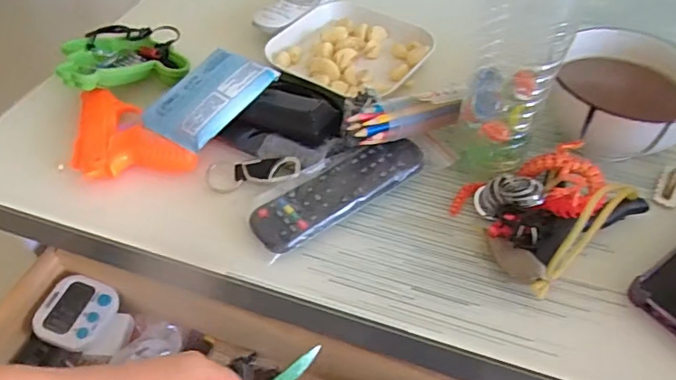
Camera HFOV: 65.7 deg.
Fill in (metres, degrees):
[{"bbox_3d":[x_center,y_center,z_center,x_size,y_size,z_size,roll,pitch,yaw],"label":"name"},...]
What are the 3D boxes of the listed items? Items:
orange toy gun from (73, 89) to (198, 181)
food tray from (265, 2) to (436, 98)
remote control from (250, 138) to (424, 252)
[{"bbox_3d":[-0.175,-0.052,0.454,0.095,0.018,0.097,-8,49,-8],"label":"orange toy gun"},{"bbox_3d":[0.016,-0.147,0.545,0.142,0.023,0.141,29,54,22],"label":"food tray"},{"bbox_3d":[0.001,-0.002,0.410,0.145,0.013,0.048,-29,55,-24],"label":"remote control"}]

